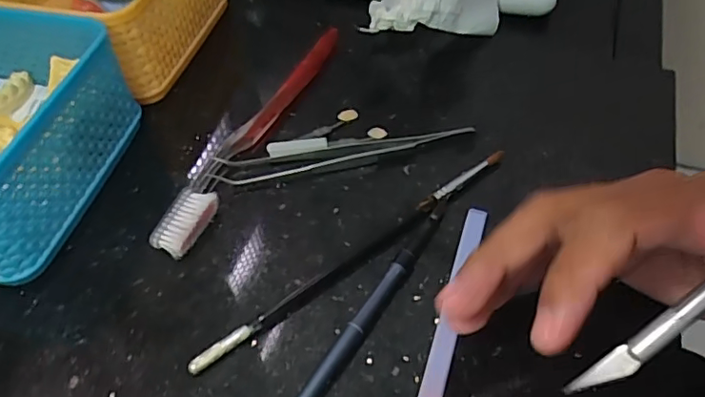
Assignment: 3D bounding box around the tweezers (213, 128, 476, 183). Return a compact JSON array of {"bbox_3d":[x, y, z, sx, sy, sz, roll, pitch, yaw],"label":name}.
[{"bbox_3d":[-0.005,-0.027,0.307,0.139,0.009,0.017,-10,51,-7],"label":"tweezers"}]

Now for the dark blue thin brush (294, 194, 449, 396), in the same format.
[{"bbox_3d":[0.001,0.056,0.243,0.010,0.009,0.164,28,57,22],"label":"dark blue thin brush"}]

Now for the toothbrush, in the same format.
[{"bbox_3d":[-0.056,-0.040,0.319,0.021,0.014,0.177,18,54,15],"label":"toothbrush"}]

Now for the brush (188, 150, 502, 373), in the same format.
[{"bbox_3d":[0.005,0.024,0.270,0.186,0.008,0.007,-32,57,-22],"label":"brush"}]

